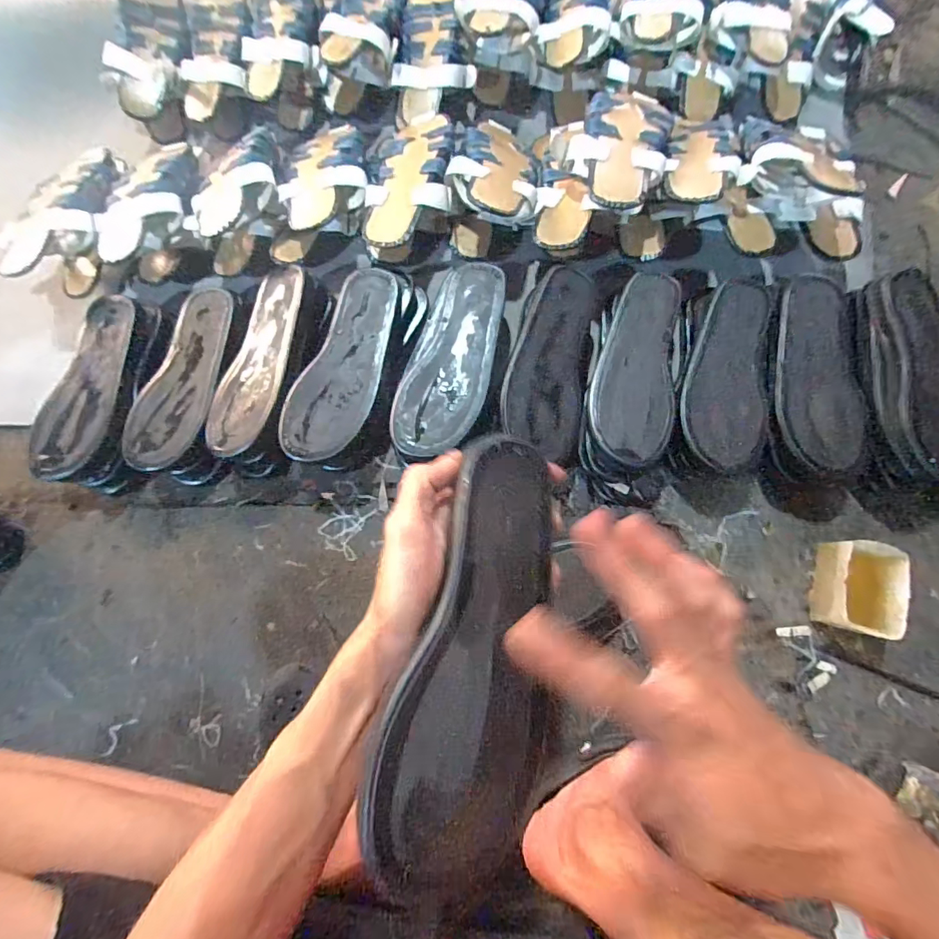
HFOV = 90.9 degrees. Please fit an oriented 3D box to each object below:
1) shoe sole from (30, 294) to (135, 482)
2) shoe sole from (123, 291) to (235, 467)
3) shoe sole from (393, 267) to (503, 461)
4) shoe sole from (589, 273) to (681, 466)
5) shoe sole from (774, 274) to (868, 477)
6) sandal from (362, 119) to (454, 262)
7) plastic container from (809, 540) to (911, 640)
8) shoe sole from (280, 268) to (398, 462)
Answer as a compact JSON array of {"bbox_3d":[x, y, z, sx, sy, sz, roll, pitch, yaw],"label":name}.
[{"bbox_3d":[-0.474,-0.102,0.580,0.082,0.032,0.235,18,78,7],"label":"shoe sole"},{"bbox_3d":[-0.352,-0.115,0.579,0.091,0.024,0.243,17,81,7],"label":"shoe sole"},{"bbox_3d":[-0.013,-0.126,0.528,0.092,0.016,0.236,23,79,8],"label":"shoe sole"},{"bbox_3d":[0.197,-0.126,0.550,0.091,0.015,0.238,10,78,5],"label":"shoe sole"},{"bbox_3d":[0.400,-0.110,0.554,0.095,0.043,0.241,0,77,3],"label":"shoe sole"},{"bbox_3d":[-0.077,-0.388,0.612,0.109,0.049,0.249,4,77,4],"label":"sandal"},{"bbox_3d":[0.440,0.132,0.524,0.066,0.058,0.101,14,78,6],"label":"plastic container"},{"bbox_3d":[-0.141,-0.122,0.534,0.089,0.018,0.236,21,79,7],"label":"shoe sole"}]

